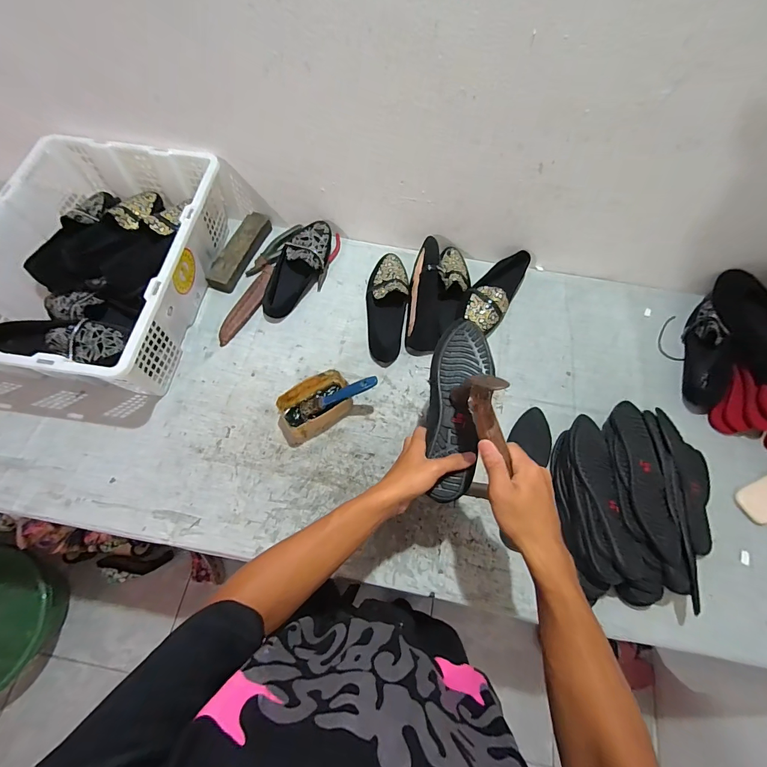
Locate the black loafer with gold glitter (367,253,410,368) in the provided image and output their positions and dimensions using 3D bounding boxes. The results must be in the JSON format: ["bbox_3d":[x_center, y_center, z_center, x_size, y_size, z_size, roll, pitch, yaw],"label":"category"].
[{"bbox_3d":[0.007,-0.160,0.756,0.087,0.054,0.244,6,67,1],"label":"black loafer with gold glitter"}]

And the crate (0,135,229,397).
[{"bbox_3d":[-0.514,-0.220,0.708,0.337,0.166,0.471,8,67,2],"label":"crate"}]

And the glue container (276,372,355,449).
[{"bbox_3d":[-0.124,0.042,0.667,0.138,0.063,0.076,-33,72,-15],"label":"glue container"}]

